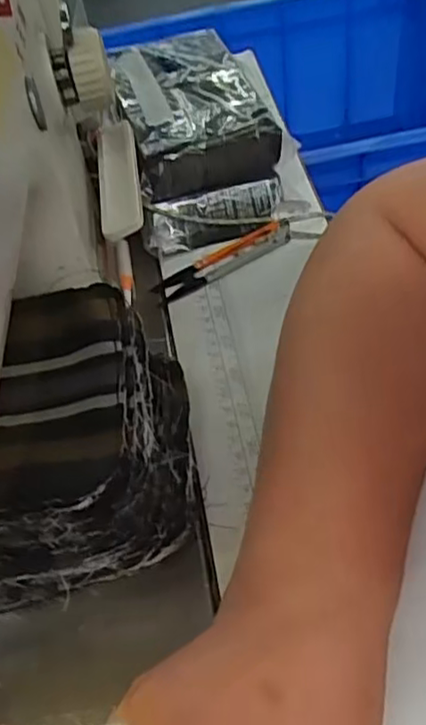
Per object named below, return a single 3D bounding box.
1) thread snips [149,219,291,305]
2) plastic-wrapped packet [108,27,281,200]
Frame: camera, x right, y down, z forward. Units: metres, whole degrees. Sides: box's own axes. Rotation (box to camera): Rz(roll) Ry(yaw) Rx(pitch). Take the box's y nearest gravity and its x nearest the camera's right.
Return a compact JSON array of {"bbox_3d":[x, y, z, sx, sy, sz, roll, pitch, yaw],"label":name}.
[{"bbox_3d":[0.007,-0.069,0.437,0.098,0.012,0.023,-28,51,-15],"label":"thread snips"},{"bbox_3d":[-0.016,-0.170,0.476,0.094,0.071,0.142,-16,49,-5],"label":"plastic-wrapped packet"}]

